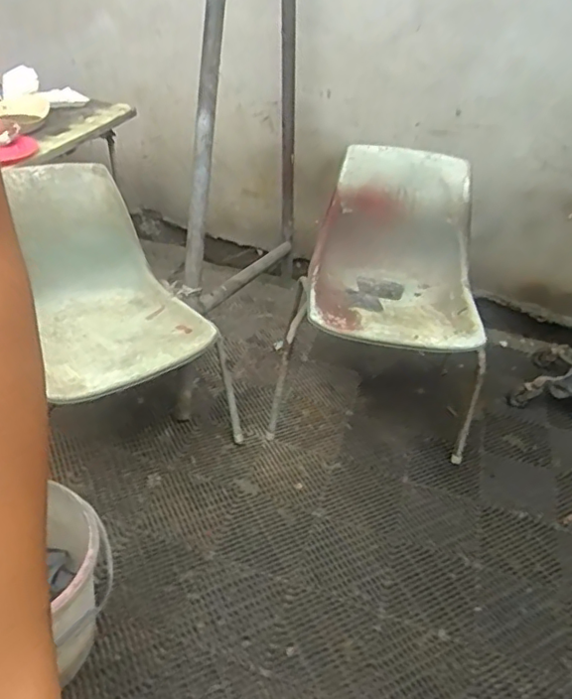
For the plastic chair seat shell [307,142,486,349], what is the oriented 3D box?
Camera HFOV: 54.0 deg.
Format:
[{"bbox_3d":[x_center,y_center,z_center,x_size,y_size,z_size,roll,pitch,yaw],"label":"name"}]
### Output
[{"bbox_3d":[0.300,-0.276,1.493,0.431,0.355,0.484,8,36,2],"label":"plastic chair seat shell"}]

